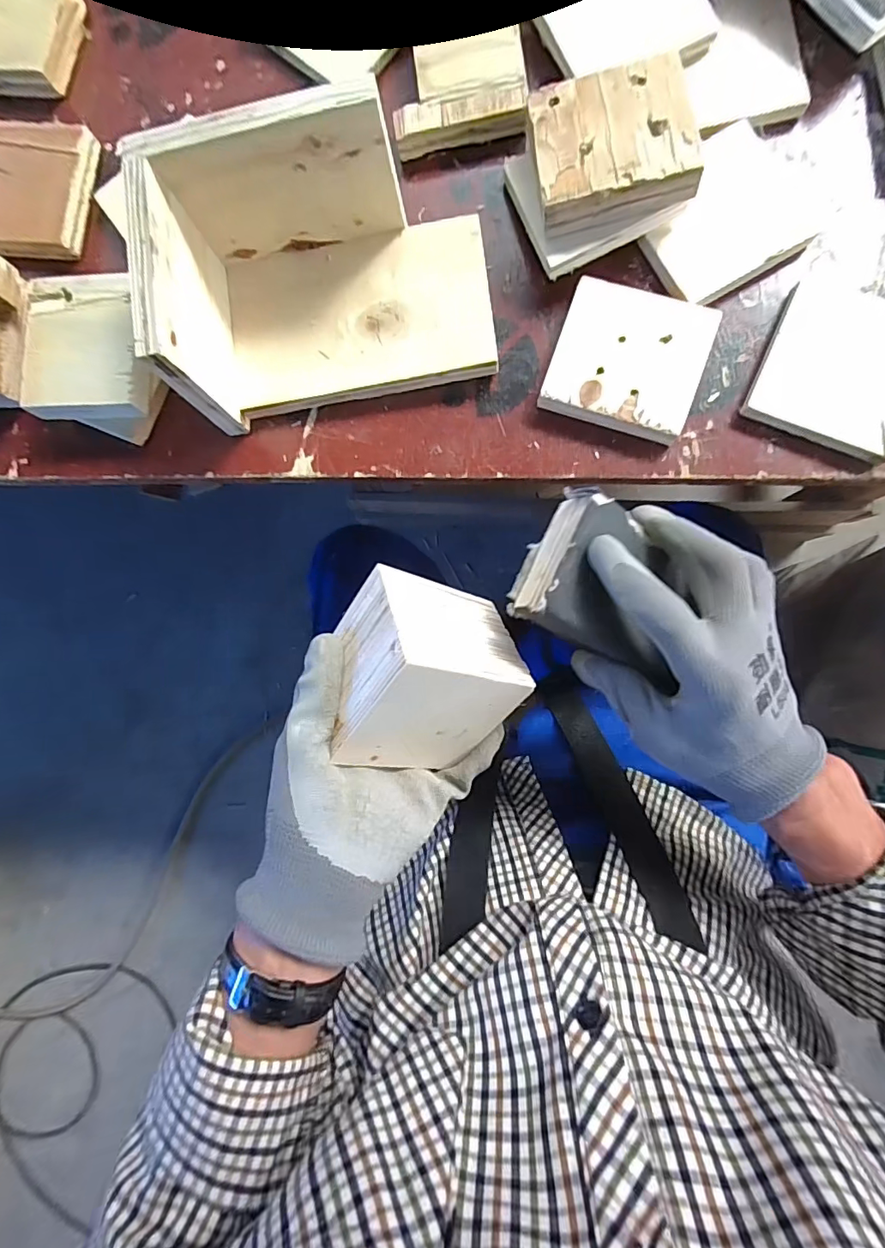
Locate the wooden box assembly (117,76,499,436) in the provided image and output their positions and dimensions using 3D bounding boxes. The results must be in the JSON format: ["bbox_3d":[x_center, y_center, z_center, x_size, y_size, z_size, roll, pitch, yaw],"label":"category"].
[{"bbox_3d":[-0.068,-0.212,0.301,0.191,0.091,0.124,-10,87,6],"label":"wooden box assembly"}]

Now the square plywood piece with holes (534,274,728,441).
[{"bbox_3d":[0.117,-0.167,0.318,0.089,0.015,0.087,19,89,5],"label":"square plywood piece with holes"}]

